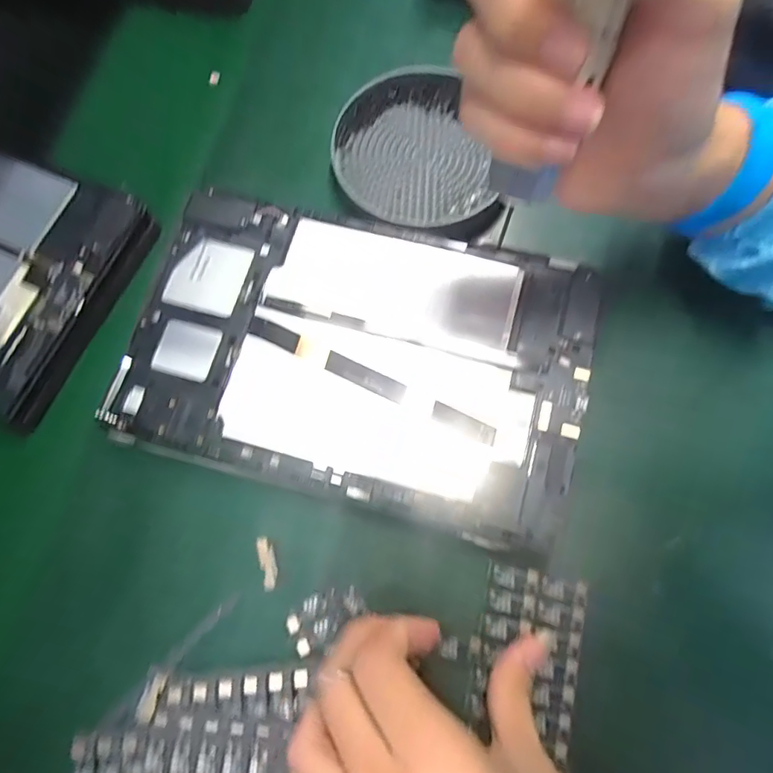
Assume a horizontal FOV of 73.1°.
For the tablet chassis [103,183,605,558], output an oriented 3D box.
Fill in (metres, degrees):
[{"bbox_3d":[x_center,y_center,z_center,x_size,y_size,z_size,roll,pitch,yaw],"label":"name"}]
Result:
[{"bbox_3d":[-0.016,-0.020,0.282,0.239,0.007,0.154,14,74,6],"label":"tablet chassis"}]

